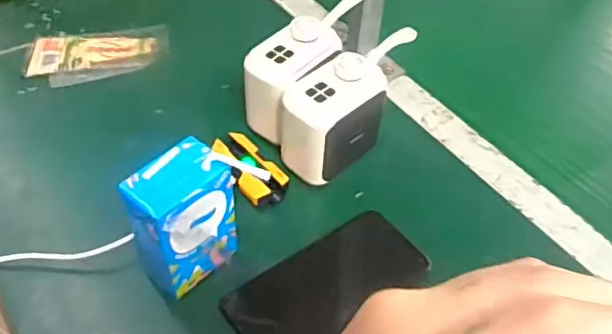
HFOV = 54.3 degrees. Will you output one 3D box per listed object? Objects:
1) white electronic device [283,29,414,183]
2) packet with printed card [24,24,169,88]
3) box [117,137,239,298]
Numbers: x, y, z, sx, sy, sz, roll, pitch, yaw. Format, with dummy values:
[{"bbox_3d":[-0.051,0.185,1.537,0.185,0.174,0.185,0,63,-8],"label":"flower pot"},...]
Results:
[{"bbox_3d":[0.039,-0.055,0.522,0.056,0.087,0.134,36,57,26],"label":"white electronic device"},{"bbox_3d":[-0.218,-0.119,0.631,0.142,0.007,0.078,-9,50,-10],"label":"packet with printed card"},{"bbox_3d":[-0.090,0.045,0.431,0.044,0.108,0.073,30,54,22],"label":"box"}]

